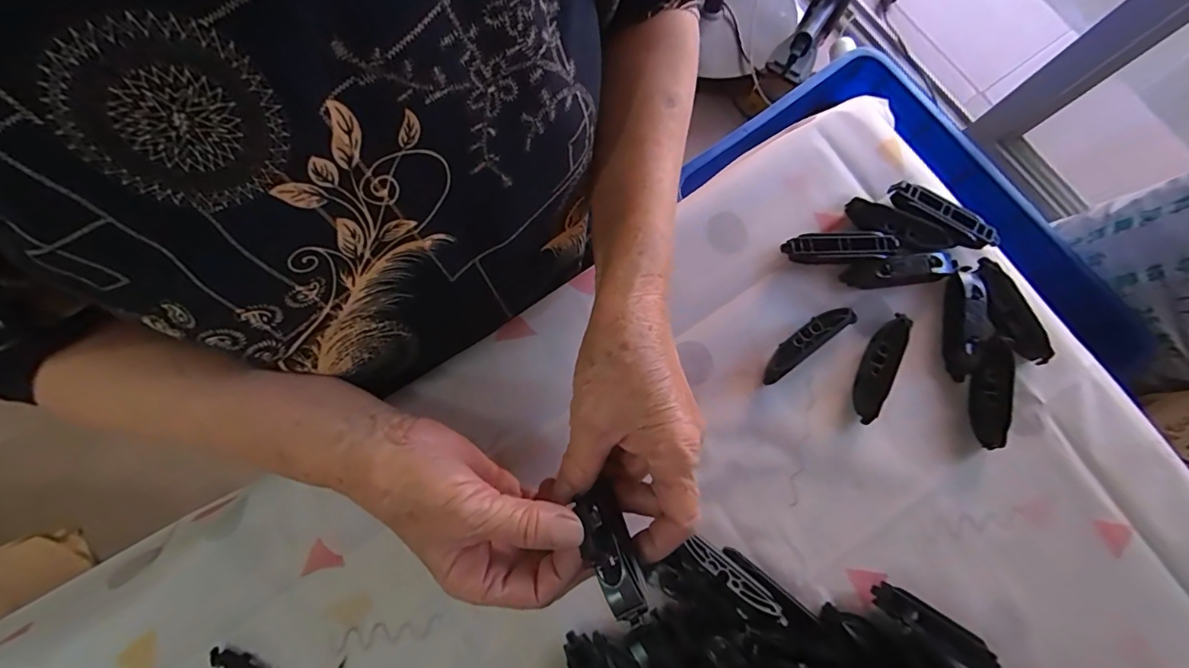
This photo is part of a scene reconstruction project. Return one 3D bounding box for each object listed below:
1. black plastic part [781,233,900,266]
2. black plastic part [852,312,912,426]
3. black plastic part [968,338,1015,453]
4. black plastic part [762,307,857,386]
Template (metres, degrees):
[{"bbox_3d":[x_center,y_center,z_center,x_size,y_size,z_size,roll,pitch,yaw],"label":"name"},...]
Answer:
[{"bbox_3d":[0.180,-0.063,0.373,0.081,0.017,0.020,-1,77,-2],"label":"black plastic part"},{"bbox_3d":[0.201,0.021,0.357,0.018,0.022,0.081,25,78,4],"label":"black plastic part"},{"bbox_3d":[0.279,0.041,0.357,0.025,0.019,0.075,5,77,0],"label":"black plastic part"},{"bbox_3d":[0.148,0.006,0.358,0.077,0.015,0.018,-35,80,-9],"label":"black plastic part"}]

